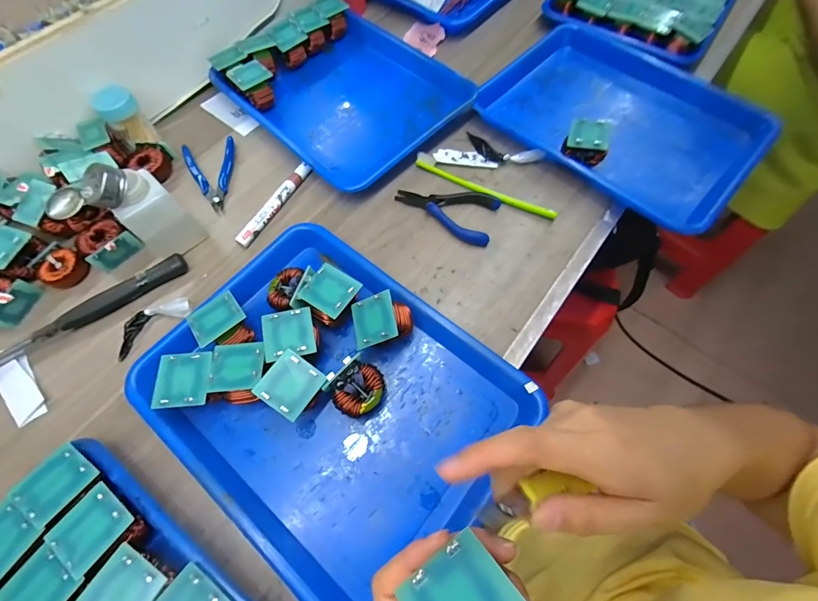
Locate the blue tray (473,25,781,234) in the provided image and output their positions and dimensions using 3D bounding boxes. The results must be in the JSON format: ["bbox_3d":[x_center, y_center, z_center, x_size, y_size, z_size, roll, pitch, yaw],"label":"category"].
[{"bbox_3d":[0.288,-0.245,0.492,0.324,0.057,0.267,41,65,16],"label":"blue tray"}]

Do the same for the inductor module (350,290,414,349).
[{"bbox_3d":[-0.023,0.022,0.354,0.048,0.040,0.046,-23,66,21],"label":"inductor module"}]

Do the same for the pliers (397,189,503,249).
[{"bbox_3d":[0.045,-0.114,0.436,0.123,0.010,0.069,21,68,10],"label":"pliers"}]

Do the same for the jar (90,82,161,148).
[{"bbox_3d":[-0.368,-0.237,0.472,0.045,0.079,0.047,30,70,13],"label":"jar"}]

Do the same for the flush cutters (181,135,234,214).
[{"bbox_3d":[-0.259,-0.163,0.468,0.062,0.012,0.115,-13,66,-5],"label":"flush cutters"}]

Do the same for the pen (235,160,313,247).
[{"bbox_3d":[-0.164,-0.117,0.445,0.015,0.020,0.131,27,69,12],"label":"pen"}]

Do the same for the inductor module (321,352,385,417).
[{"bbox_3d":[-0.047,0.082,0.335,0.045,0.044,0.047,42,73,17],"label":"inductor module"}]

